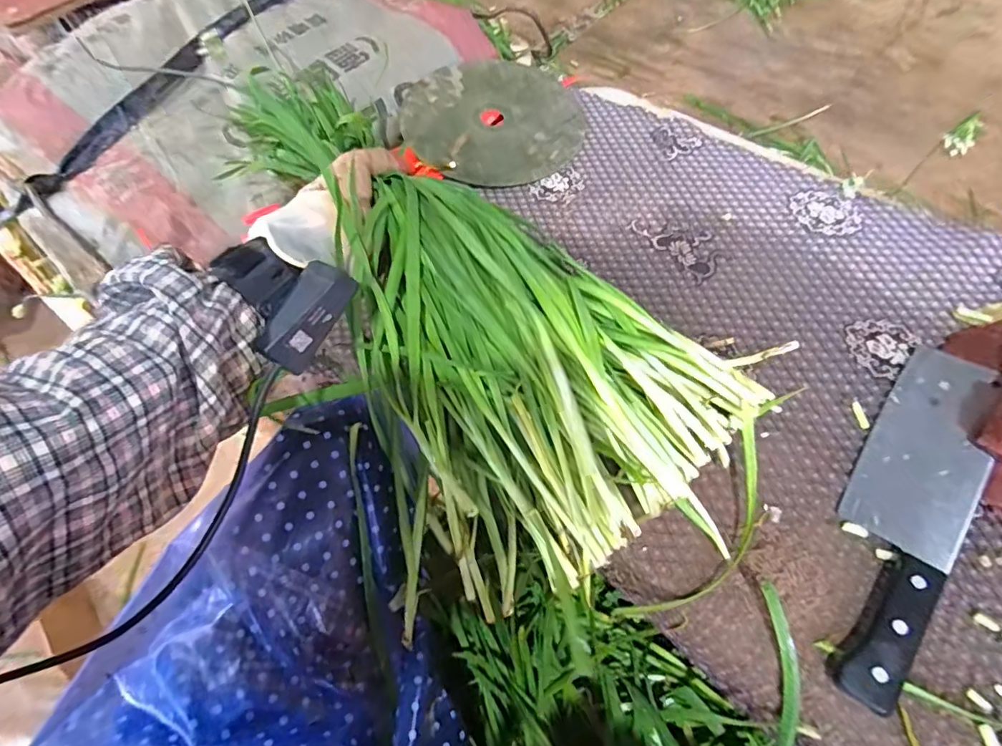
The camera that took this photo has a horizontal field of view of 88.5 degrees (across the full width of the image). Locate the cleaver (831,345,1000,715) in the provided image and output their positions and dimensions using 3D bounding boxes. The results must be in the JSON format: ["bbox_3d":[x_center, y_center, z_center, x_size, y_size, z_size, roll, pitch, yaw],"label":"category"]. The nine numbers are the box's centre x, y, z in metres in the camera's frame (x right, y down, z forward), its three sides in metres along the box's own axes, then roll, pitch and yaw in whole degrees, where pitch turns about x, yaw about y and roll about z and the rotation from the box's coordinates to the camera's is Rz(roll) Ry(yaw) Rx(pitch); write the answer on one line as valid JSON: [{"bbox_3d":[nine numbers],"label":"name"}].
[{"bbox_3d":[0.277,0.088,0.351,0.066,0.015,0.264,28,66,33],"label":"cleaver"}]

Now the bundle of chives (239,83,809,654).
[{"bbox_3d":[-0.018,-0.075,0.419,0.256,0.119,0.458,-19,63,-11],"label":"bundle of chives"}]

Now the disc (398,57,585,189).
[{"bbox_3d":[-0.007,-0.292,0.591,0.203,0.006,0.196,1,64,-3],"label":"disc"}]

